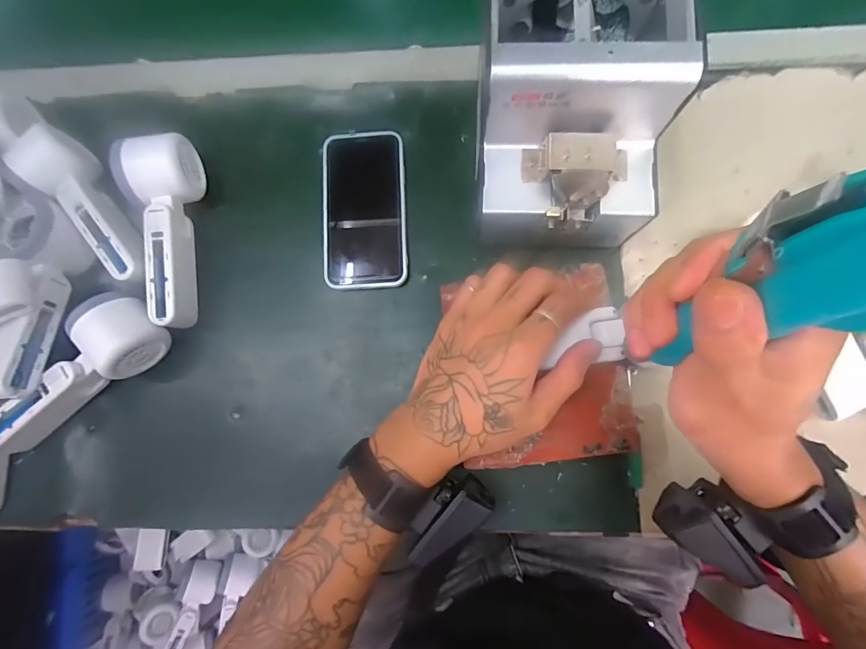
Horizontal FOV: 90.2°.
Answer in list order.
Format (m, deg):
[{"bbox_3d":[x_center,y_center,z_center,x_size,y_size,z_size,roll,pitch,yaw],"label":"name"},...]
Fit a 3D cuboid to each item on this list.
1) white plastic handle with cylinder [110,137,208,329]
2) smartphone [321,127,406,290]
[{"bbox_3d":[-0.228,-0.080,0.367,0.051,0.050,0.162,-10,80,2],"label":"white plastic handle with cylinder"},{"bbox_3d":[-0.062,-0.105,0.394,0.074,0.010,0.145,-3,80,3],"label":"smartphone"}]

